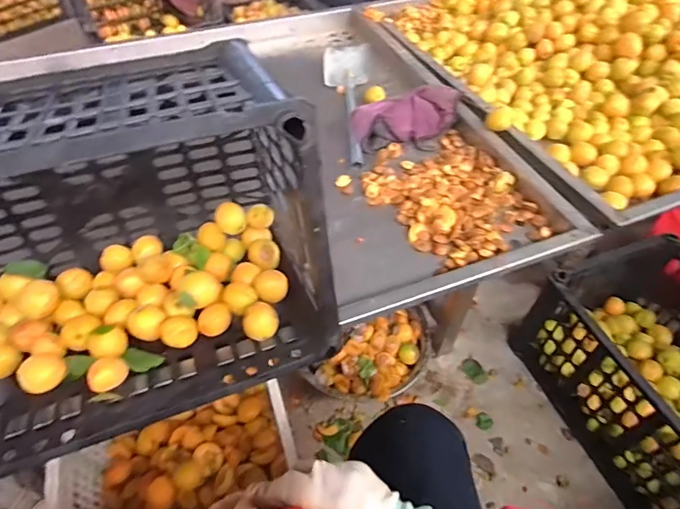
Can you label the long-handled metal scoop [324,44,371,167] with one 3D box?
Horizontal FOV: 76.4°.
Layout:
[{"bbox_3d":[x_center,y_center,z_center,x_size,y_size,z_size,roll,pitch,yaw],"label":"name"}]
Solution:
[{"bbox_3d":[0.016,-0.379,1.050,0.123,0.038,0.475,1,51,1],"label":"long-handled metal scoop"}]

